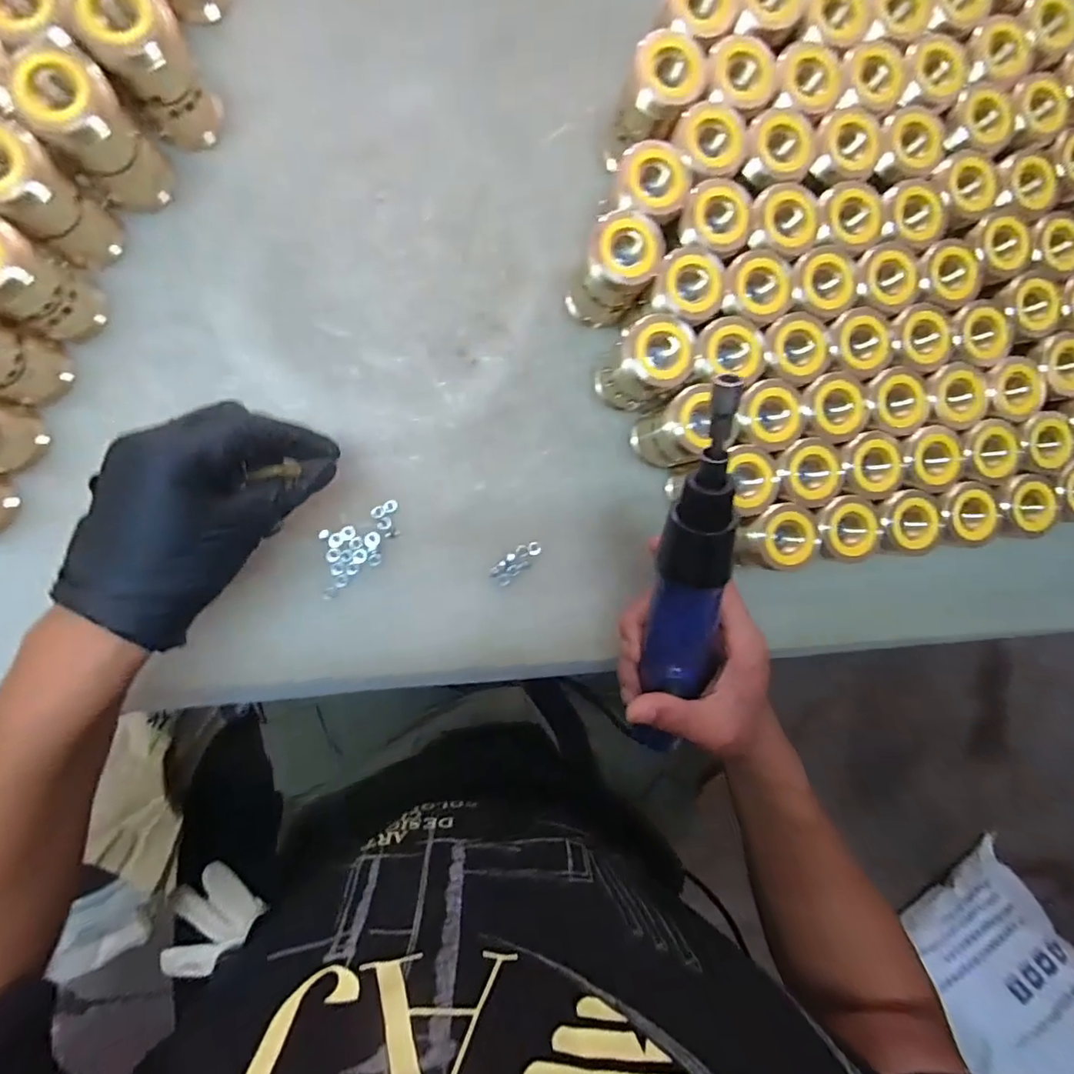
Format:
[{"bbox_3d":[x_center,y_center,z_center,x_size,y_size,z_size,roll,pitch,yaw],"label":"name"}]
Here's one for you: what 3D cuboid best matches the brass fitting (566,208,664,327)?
[{"bbox_3d":[0.046,-0.158,0.331,0.040,0.074,0.043,0,93,-8],"label":"brass fitting"}]

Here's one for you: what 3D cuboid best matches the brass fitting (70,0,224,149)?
[{"bbox_3d":[-0.204,-0.253,0.294,0.041,0.072,0.041,0,93,-8],"label":"brass fitting"}]

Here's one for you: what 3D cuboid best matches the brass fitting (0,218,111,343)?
[{"bbox_3d":[-0.271,-0.135,0.290,0.040,0.074,0.038,33,88,-8],"label":"brass fitting"}]

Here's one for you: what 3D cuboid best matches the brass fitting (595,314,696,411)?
[{"bbox_3d":[0.065,-0.105,0.336,0.040,0.069,0.040,0,93,-8],"label":"brass fitting"}]

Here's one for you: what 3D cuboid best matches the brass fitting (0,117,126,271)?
[{"bbox_3d":[-0.259,-0.176,0.288,0.037,0.074,0.039,39,87,-8],"label":"brass fitting"}]

